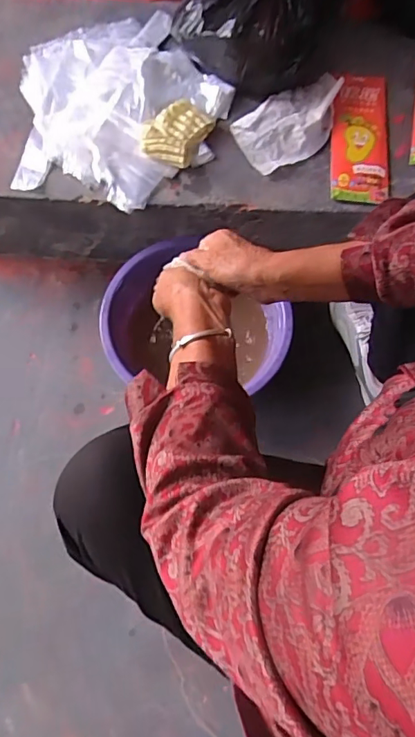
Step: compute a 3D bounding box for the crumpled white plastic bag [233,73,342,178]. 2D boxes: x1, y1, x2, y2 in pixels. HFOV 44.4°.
[{"bbox_3d":[0.139,-0.395,0.809,0.191,0.015,0.117,-27,75,-10],"label":"crumpled white plastic bag"}]

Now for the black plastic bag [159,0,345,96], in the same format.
[{"bbox_3d":[0.107,-0.613,0.779,0.222,0.178,0.310,29,73,7],"label":"black plastic bag"}]

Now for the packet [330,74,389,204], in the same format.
[{"bbox_3d":[0.245,-0.372,0.814,0.093,0.015,0.245,7,70,-4],"label":"packet"}]

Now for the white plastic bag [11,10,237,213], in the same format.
[{"bbox_3d":[-0.130,-0.424,0.799,0.331,0.046,0.380,-3,68,-3],"label":"white plastic bag"}]

